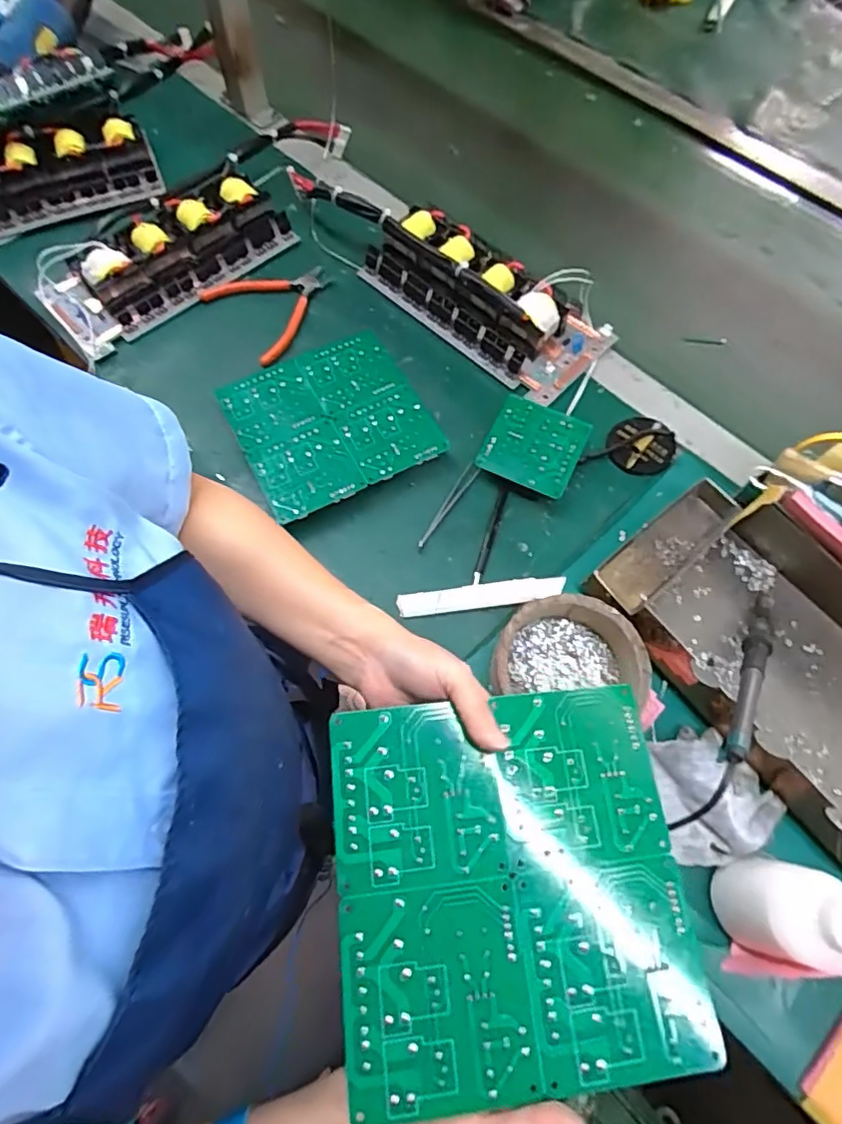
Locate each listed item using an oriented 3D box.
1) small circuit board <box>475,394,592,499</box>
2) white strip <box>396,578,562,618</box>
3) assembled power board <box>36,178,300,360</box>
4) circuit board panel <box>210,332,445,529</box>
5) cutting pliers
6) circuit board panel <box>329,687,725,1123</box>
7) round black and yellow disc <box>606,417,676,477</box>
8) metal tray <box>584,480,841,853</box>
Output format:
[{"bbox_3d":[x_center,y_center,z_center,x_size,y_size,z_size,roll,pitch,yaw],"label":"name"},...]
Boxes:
[{"bbox_3d":[0.116,-0.116,0.588,0.093,0.028,0.093,23,69,8],"label":"small circuit board"},{"bbox_3d":[0.056,0.032,0.532,0.153,0.009,0.022,-8,68,-4],"label":"white strip"},{"bbox_3d":[-0.294,-0.358,0.659,0.284,0.053,0.122,-37,73,-15],"label":"assembled power board"},{"bbox_3d":[-0.095,-0.143,0.595,0.183,0.030,0.173,-27,70,-11],"label":"circuit board panel"},{"bbox_3d":[-0.163,-0.300,0.663,0.134,0.018,0.133,-36,73,-15],"label":"cutting pliers"},{"bbox_3d":[0.048,0.167,0.302,0.180,0.009,0.182,-5,66,-4],"label":"circuit board panel"},{"bbox_3d":[0.232,-0.122,0.595,0.066,0.020,0.059,35,71,13],"label":"round black and yellow disc"},{"bbox_3d":[0.321,0.082,0.485,0.185,0.060,0.333,-35,72,-14],"label":"metal tray"}]

